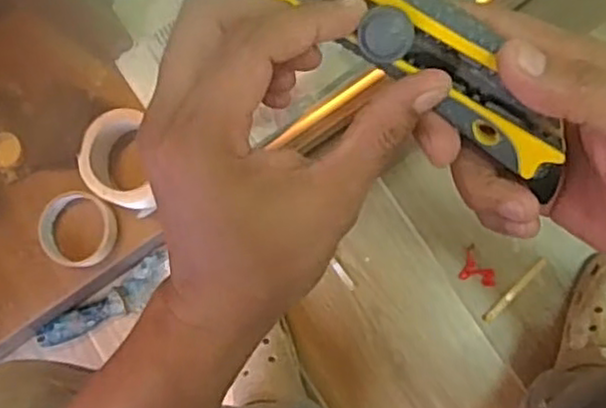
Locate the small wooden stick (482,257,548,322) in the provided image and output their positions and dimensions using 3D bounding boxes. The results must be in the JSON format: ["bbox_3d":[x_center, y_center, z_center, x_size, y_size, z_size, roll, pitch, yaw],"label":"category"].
[{"bbox_3d":[0.242,0.098,0.799,0.096,0.004,0.010,-45,81,1],"label":"small wooden stick"}]

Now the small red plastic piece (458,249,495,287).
[{"bbox_3d":[0.206,0.076,0.813,0.040,0.004,0.034,19,87,9],"label":"small red plastic piece"}]

